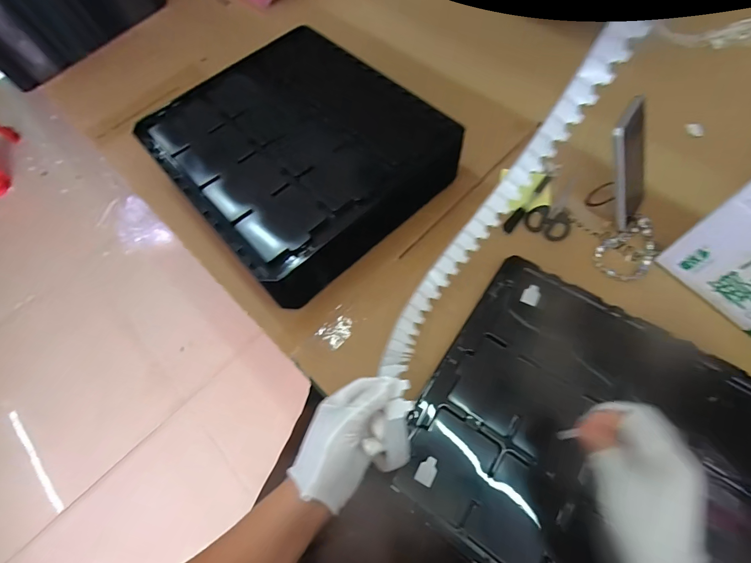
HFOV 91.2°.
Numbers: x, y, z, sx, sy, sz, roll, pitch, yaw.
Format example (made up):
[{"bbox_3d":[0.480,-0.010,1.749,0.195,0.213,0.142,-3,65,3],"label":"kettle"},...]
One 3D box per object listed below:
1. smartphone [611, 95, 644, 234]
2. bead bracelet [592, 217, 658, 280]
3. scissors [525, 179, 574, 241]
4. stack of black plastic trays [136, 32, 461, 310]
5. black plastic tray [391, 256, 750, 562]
[{"bbox_3d":[0.336,-0.149,0.483,0.010,0.176,0.081,24,71,45],"label":"smartphone"},{"bbox_3d":[0.355,-0.047,0.511,0.064,0.014,0.105,41,76,20],"label":"bead bracelet"},{"bbox_3d":[0.275,-0.110,0.556,0.061,0.016,0.103,33,73,18],"label":"scissors"},{"bbox_3d":[-0.121,-0.203,0.577,0.348,0.101,0.379,-41,69,-12],"label":"stack of black plastic trays"},{"bbox_3d":[0.239,0.183,0.402,0.363,0.033,0.324,32,70,18],"label":"black plastic tray"}]

